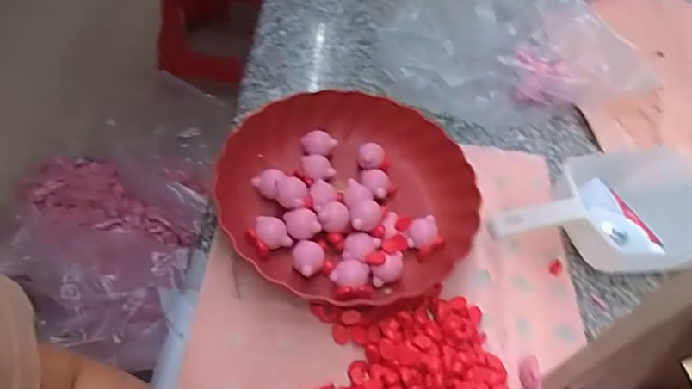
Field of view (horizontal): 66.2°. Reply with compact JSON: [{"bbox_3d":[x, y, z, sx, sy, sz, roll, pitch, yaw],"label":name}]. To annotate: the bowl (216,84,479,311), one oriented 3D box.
[{"bbox_3d":[0.002,0.007,0.529,0.230,0.089,0.218,-14,56,-18],"label":"bowl"}]

